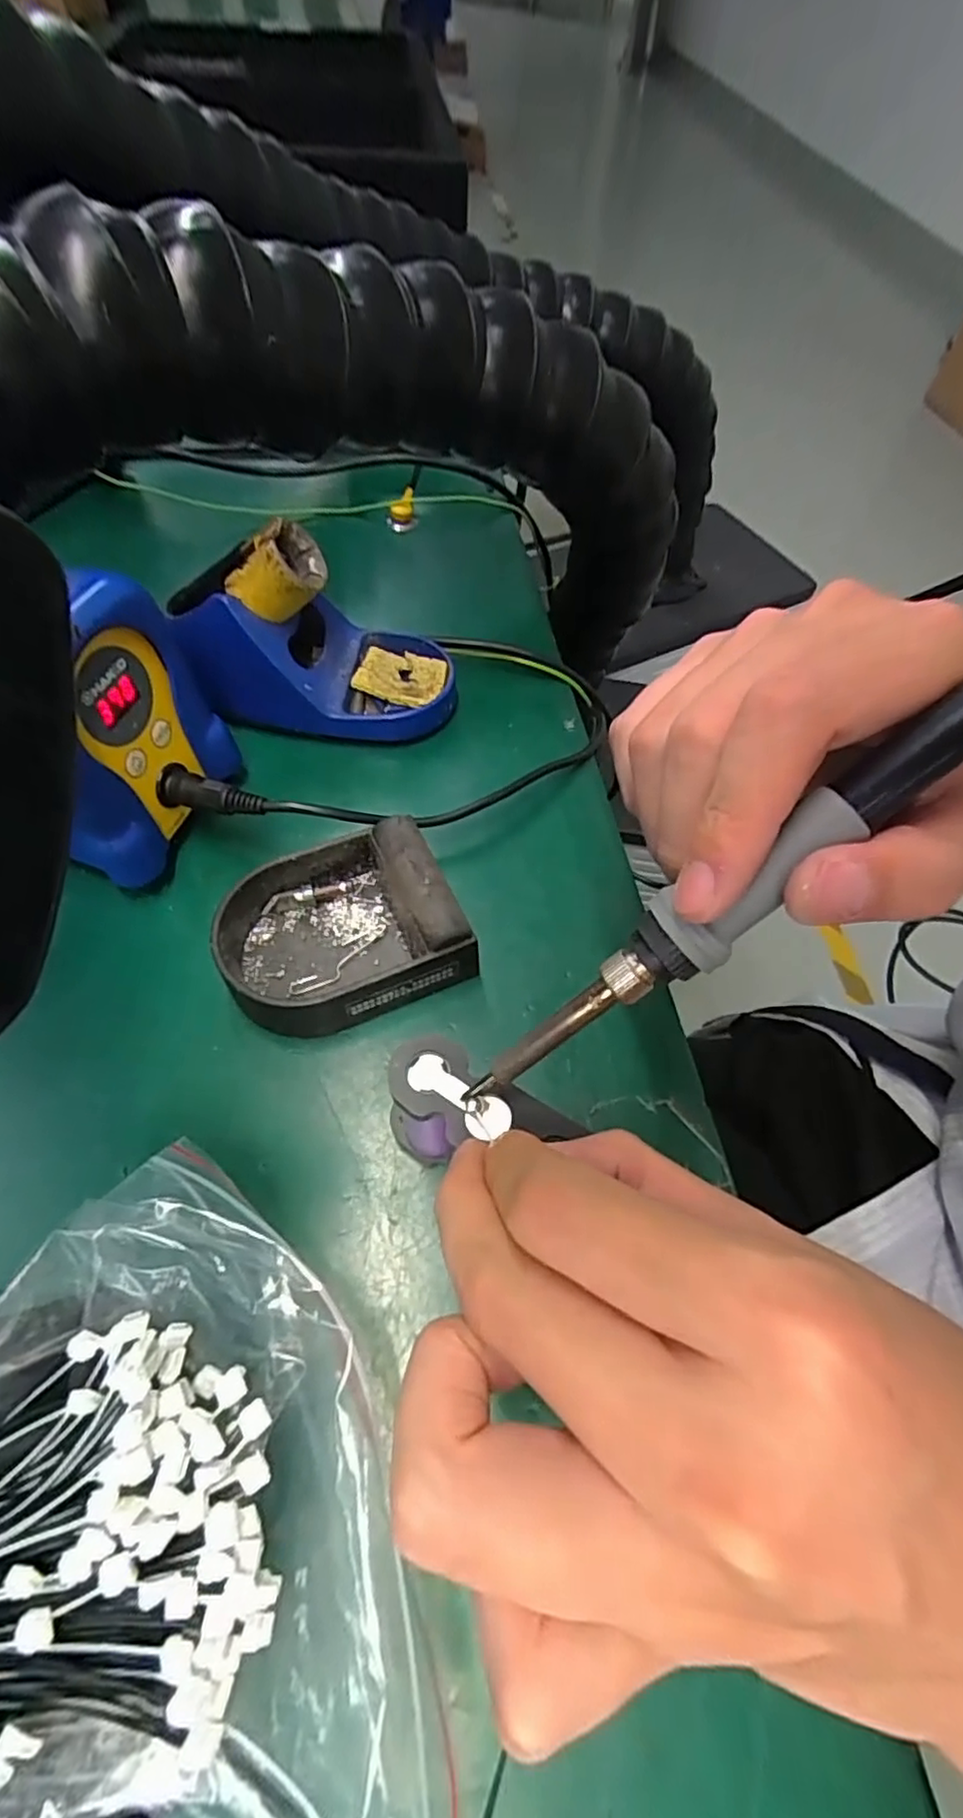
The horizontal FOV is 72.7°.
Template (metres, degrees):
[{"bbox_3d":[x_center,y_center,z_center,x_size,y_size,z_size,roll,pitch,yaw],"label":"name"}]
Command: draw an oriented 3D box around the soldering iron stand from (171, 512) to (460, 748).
[{"bbox_3d":[-0.086,-0.144,0.348,0.143,0.090,0.082,-8,59,-7],"label":"soldering iron stand"}]

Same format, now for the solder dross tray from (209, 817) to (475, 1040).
[{"bbox_3d":[-0.062,0.010,0.282,0.098,0.038,0.074,-21,62,-14],"label":"solder dross tray"}]

